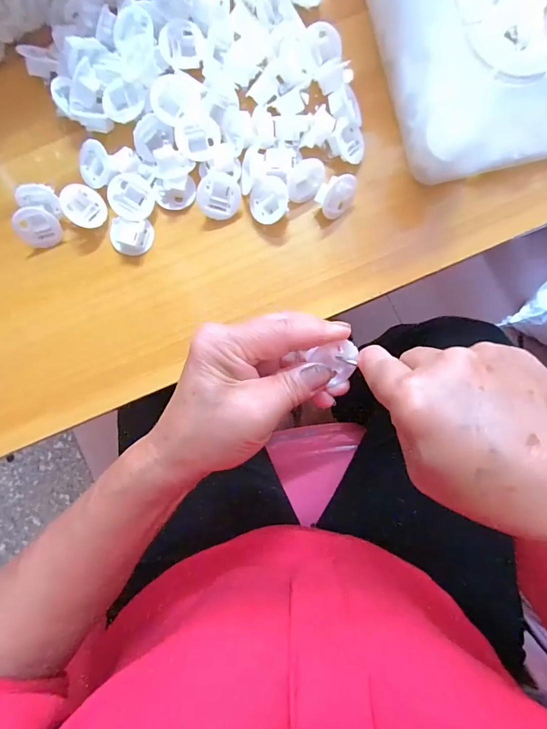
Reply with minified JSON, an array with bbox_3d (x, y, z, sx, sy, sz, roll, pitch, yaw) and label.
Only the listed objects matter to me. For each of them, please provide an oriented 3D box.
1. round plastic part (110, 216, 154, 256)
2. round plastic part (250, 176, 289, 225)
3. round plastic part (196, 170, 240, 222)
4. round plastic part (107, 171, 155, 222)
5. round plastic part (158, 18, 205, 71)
[{"bbox_3d":[-0.111,-0.099,0.307,0.032,0.017,0.027,-5,86,1],"label":"round plastic part"},{"bbox_3d":[-0.002,-0.125,0.301,0.032,0.012,0.032,8,112,21],"label":"round plastic part"},{"bbox_3d":[-0.042,-0.130,0.307,0.034,0.011,0.034,-2,98,-17],"label":"round plastic part"},{"bbox_3d":[-0.109,-0.128,0.302,0.034,0.006,0.033,-34,111,-25],"label":"round plastic part"},{"bbox_3d":[-0.069,-0.240,0.295,0.032,0.009,0.033,0,86,1],"label":"round plastic part"}]

